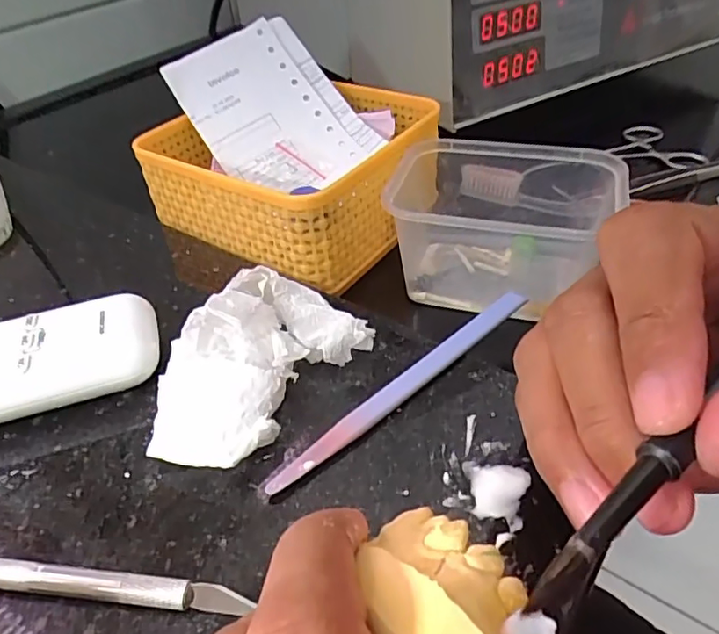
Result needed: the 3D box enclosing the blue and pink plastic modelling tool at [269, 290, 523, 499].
[{"bbox_3d":[0.020,0.025,0.220,0.133,0.006,0.009,-33,49,-29],"label":"blue and pink plastic modelling tool"}]

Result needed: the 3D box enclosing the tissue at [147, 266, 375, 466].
[{"bbox_3d":[-0.044,0.014,0.214,0.057,0.034,0.088,24,48,28],"label":"tissue"}]

